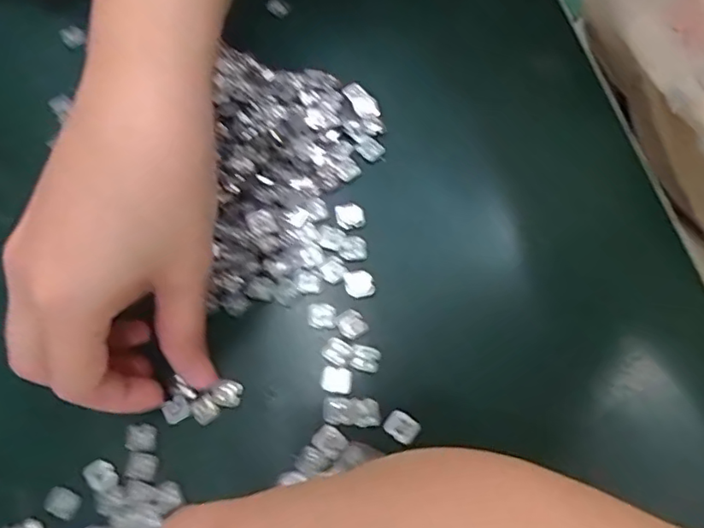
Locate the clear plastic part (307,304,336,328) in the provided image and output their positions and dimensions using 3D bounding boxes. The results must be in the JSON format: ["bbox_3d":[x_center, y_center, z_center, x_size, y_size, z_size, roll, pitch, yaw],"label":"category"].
[{"bbox_3d":[-0.014,0.022,0.255,0.012,0.004,0.011,1,70,6],"label":"clear plastic part"}]

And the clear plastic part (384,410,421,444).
[{"bbox_3d":[0.020,0.066,0.238,0.013,0.004,0.011,32,76,15],"label":"clear plastic part"}]

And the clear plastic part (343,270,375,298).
[{"bbox_3d":[0.003,0.009,0.261,0.012,0.006,0.011,-9,69,2],"label":"clear plastic part"}]

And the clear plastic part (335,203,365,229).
[{"bbox_3d":[-0.001,-0.023,0.269,0.013,0.006,0.009,-15,69,0],"label":"clear plastic part"}]

